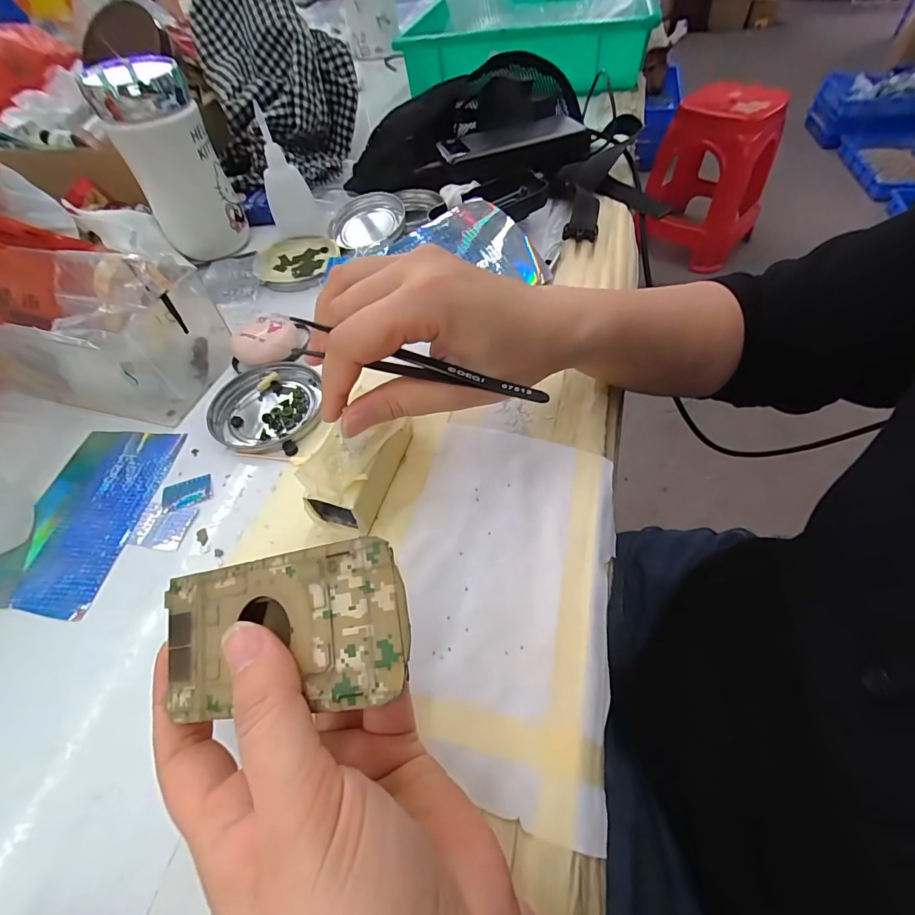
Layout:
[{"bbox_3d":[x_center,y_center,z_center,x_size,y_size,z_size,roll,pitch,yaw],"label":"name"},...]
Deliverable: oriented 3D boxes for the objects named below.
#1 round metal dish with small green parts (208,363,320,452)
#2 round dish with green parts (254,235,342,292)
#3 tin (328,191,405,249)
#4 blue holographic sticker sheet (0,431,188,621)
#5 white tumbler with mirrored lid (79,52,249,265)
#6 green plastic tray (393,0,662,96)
[{"bbox_3d":[-0.138,-0.038,0.305,0.075,0.007,0.079,-2,54,3],"label":"round metal dish with small green parts"},{"bbox_3d":[-0.152,-0.187,0.414,0.075,0.012,0.079,-2,54,3],"label":"round dish with green parts"},{"bbox_3d":[-0.089,-0.232,0.427,0.077,0.021,0.079,-2,54,3],"label":"tin"},{"bbox_3d":[-0.230,0.032,0.266,0.080,0.004,0.123,1,54,5],"label":"blue holographic sticker sheet"},{"bbox_3d":[-0.256,-0.265,0.394,0.074,0.138,0.084,-31,58,-16],"label":"white tumbler with mirrored lid"},{"bbox_3d":[0.137,-0.758,0.748,0.351,0.078,0.562,7,55,10],"label":"green plastic tray"}]

